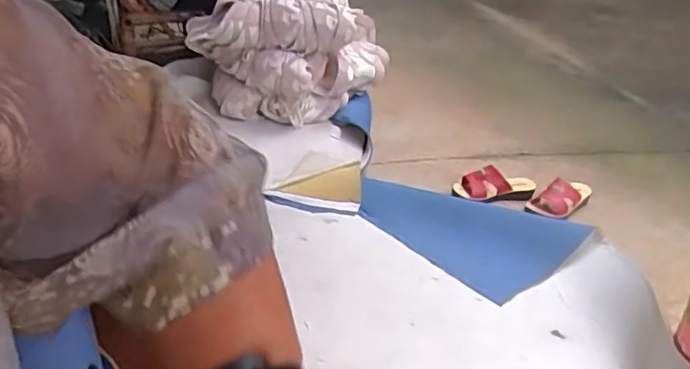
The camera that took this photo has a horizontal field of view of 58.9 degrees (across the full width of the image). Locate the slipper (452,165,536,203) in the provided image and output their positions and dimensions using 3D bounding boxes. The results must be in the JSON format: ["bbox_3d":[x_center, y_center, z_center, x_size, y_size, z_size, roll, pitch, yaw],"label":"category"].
[{"bbox_3d":[0.389,0.001,1.586,0.215,0.069,0.073,3,30,-3],"label":"slipper"}]

